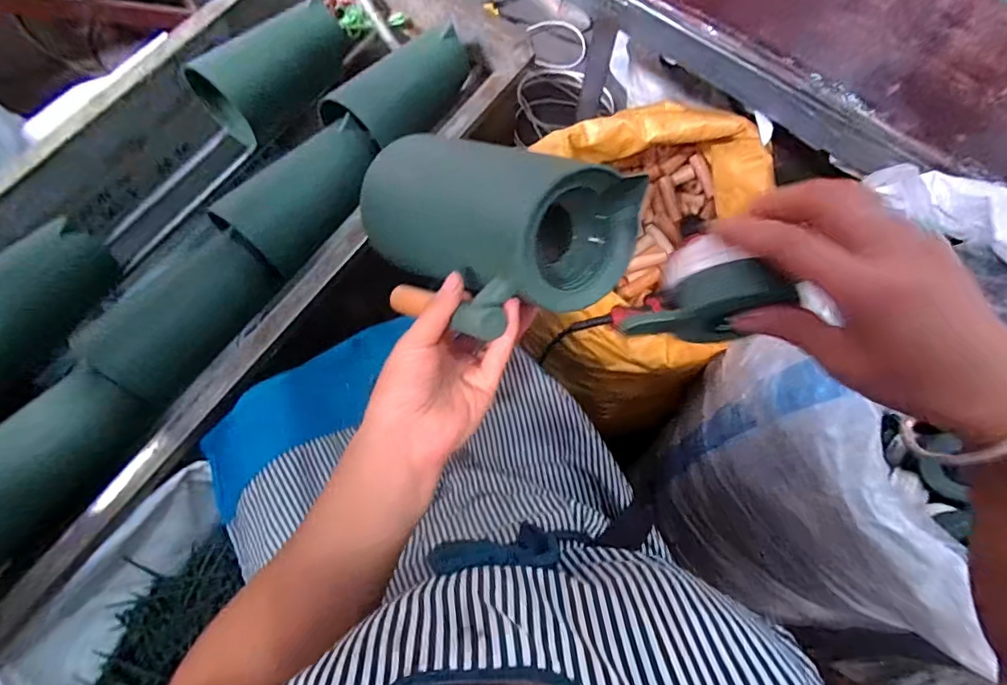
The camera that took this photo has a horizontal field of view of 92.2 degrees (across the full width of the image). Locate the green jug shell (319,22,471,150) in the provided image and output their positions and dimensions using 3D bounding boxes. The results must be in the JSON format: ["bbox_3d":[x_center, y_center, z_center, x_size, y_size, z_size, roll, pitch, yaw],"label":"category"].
[{"bbox_3d":[-0.155,-0.408,0.771,0.122,0.096,0.259,40,62,11],"label":"green jug shell"}]

